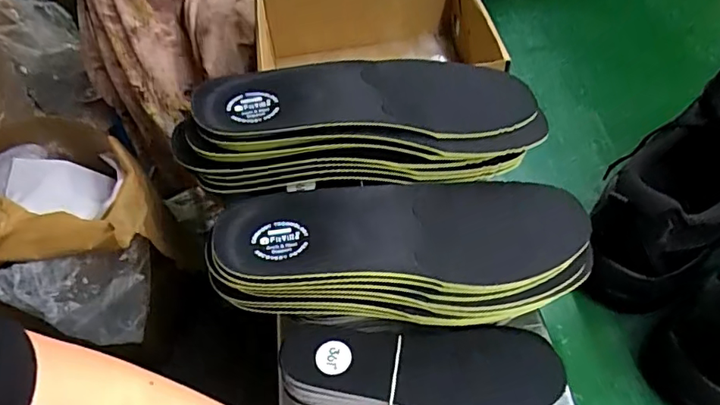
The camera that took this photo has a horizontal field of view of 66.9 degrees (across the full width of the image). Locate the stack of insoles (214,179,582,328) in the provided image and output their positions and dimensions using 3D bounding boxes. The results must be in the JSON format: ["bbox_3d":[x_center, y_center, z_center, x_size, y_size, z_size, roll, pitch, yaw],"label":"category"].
[{"bbox_3d":[0.036,0.031,0.431,0.294,0.071,0.111,-5,50,2],"label":"stack of insoles"}]

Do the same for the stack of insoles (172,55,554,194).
[{"bbox_3d":[0.011,-0.059,0.483,0.327,0.092,0.116,-7,48,-17],"label":"stack of insoles"}]

